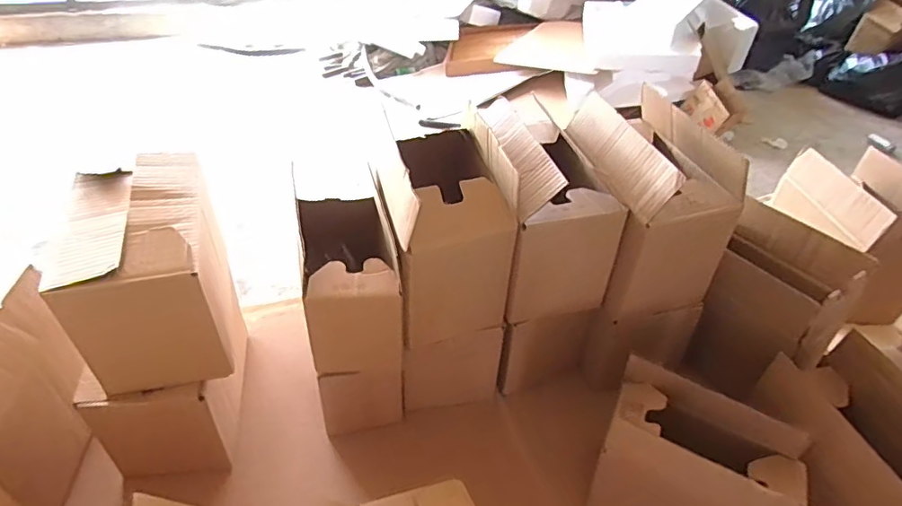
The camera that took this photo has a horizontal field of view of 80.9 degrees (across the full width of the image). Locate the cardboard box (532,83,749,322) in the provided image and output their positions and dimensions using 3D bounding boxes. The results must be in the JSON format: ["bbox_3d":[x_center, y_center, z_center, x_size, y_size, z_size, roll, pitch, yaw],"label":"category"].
[{"bbox_3d":[0.241,-0.070,0.706,0.171,0.210,0.218,-7,40,-14],"label":"cardboard box"}]

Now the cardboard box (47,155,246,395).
[{"bbox_3d":[-0.337,0.017,0.601,0.141,0.164,0.211,-8,40,-15],"label":"cardboard box"}]

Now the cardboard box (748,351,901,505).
[{"bbox_3d":[0.437,0.237,0.589,0.106,0.172,0.205,-5,39,-11],"label":"cardboard box"}]

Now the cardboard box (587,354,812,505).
[{"bbox_3d":[0.265,0.241,0.575,0.197,0.163,0.108,25,43,24],"label":"cardboard box"}]

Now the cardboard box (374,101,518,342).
[{"bbox_3d":[-0.010,-0.029,0.647,0.127,0.209,0.175,-8,40,-15],"label":"cardboard box"}]

